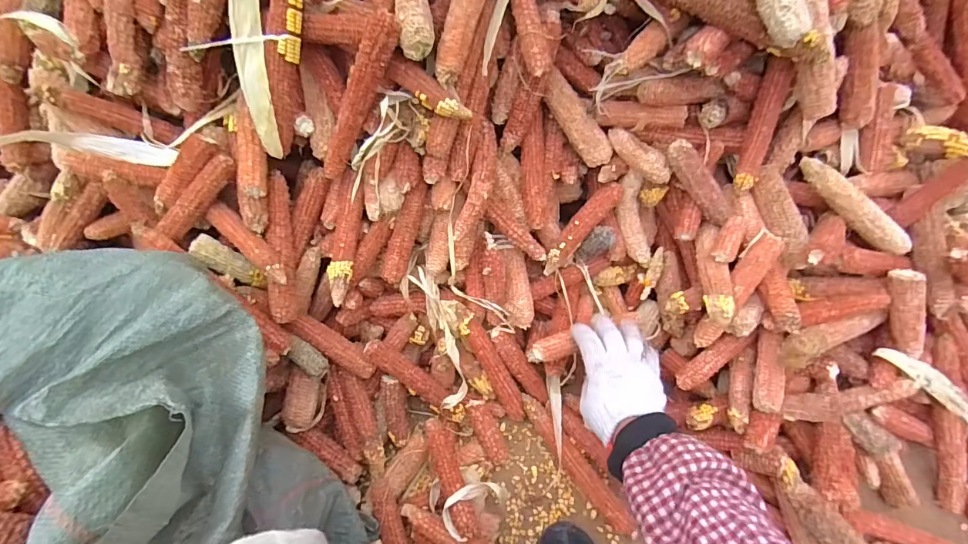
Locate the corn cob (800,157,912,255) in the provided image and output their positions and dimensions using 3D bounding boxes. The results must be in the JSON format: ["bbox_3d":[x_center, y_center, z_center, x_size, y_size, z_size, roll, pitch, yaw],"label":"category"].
[{"bbox_3d":[0.447,-0.075,0.522,0.176,0.023,0.028,36,71,-9],"label":"corn cob"}]

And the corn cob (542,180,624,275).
[{"bbox_3d":[0.123,-0.057,0.555,0.028,0.021,0.143,40,88,14],"label":"corn cob"}]

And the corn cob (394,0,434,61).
[{"bbox_3d":[-0.075,-0.280,0.446,0.033,0.025,0.138,-9,68,-4],"label":"corn cob"}]

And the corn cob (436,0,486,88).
[{"bbox_3d":[-0.020,-0.263,0.452,0.032,0.027,0.145,19,89,7],"label":"corn cob"}]

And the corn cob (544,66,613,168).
[{"bbox_3d":[0.114,-0.188,0.543,0.034,0.026,0.125,-37,98,-14],"label":"corn cob"}]

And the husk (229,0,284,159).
[{"bbox_3d":[-0.233,-0.217,0.442,0.025,0.030,0.191,-1,109,-1],"label":"husk"}]

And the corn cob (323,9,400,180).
[{"bbox_3d":[-0.134,-0.179,0.464,0.026,0.186,0.026,45,34,16],"label":"corn cob"}]

